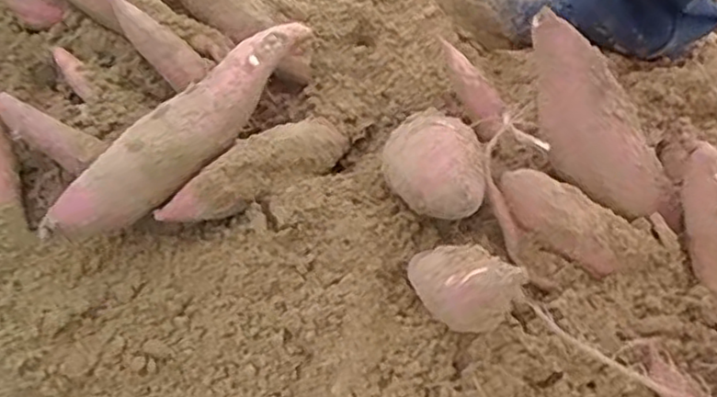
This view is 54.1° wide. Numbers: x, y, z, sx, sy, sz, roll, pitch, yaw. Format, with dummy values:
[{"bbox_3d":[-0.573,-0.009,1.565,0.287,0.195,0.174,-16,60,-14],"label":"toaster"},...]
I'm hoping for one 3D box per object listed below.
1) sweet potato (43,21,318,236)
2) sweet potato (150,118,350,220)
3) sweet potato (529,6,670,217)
[{"bbox_3d":[-0.150,-0.069,0.638,0.062,0.062,0.300,33,56,25],"label":"sweet potato"},{"bbox_3d":[-0.089,-0.027,0.644,0.191,0.057,0.066,-36,58,-27],"label":"sweet potato"},{"bbox_3d":[0.190,-0.064,0.582,0.071,0.053,0.189,-27,89,-22],"label":"sweet potato"}]

